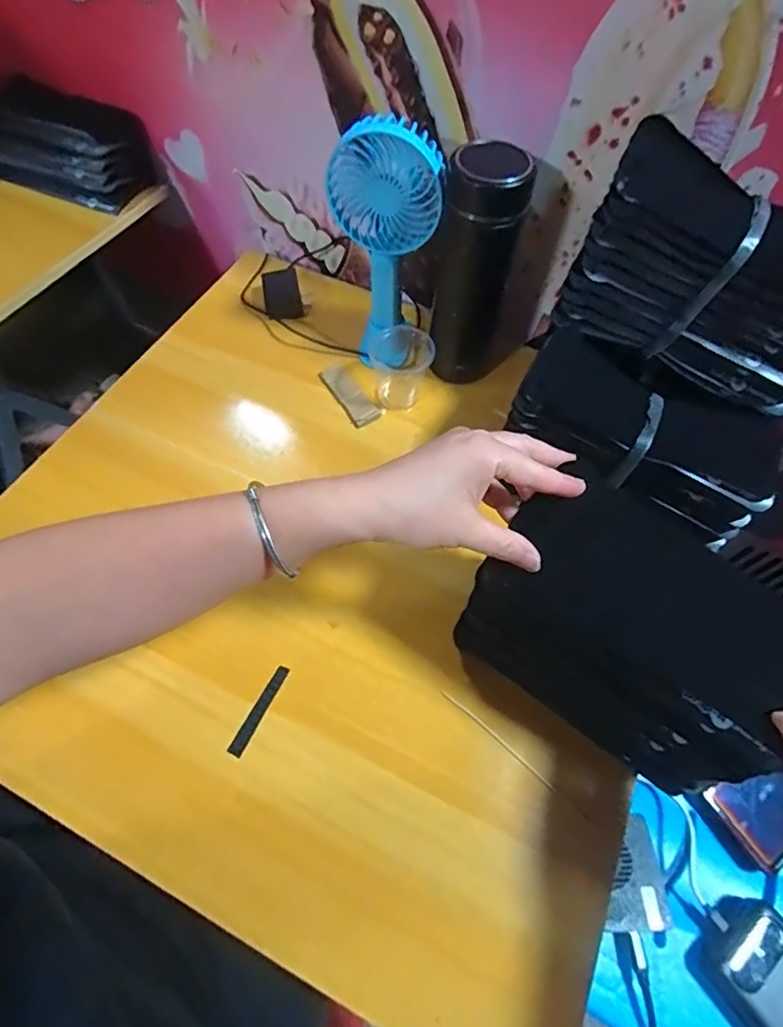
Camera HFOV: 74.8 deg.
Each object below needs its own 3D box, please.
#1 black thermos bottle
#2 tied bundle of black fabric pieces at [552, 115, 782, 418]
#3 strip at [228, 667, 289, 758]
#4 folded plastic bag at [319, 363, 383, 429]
[{"bbox_3d":[0.079,-0.220,0.483,0.072,0.198,0.067,8,61,4],"label":"black thermos bottle"},{"bbox_3d":[0.260,-0.194,0.410,0.212,0.122,0.125,27,64,14],"label":"tied bundle of black fabric pieces"},{"bbox_3d":[-0.101,0.151,0.392,0.010,0.004,0.070,23,63,12],"label":"strip"},{"bbox_3d":[-0.043,-0.125,0.538,0.032,0.007,0.084,-26,64,-14],"label":"folded plastic bag"}]

